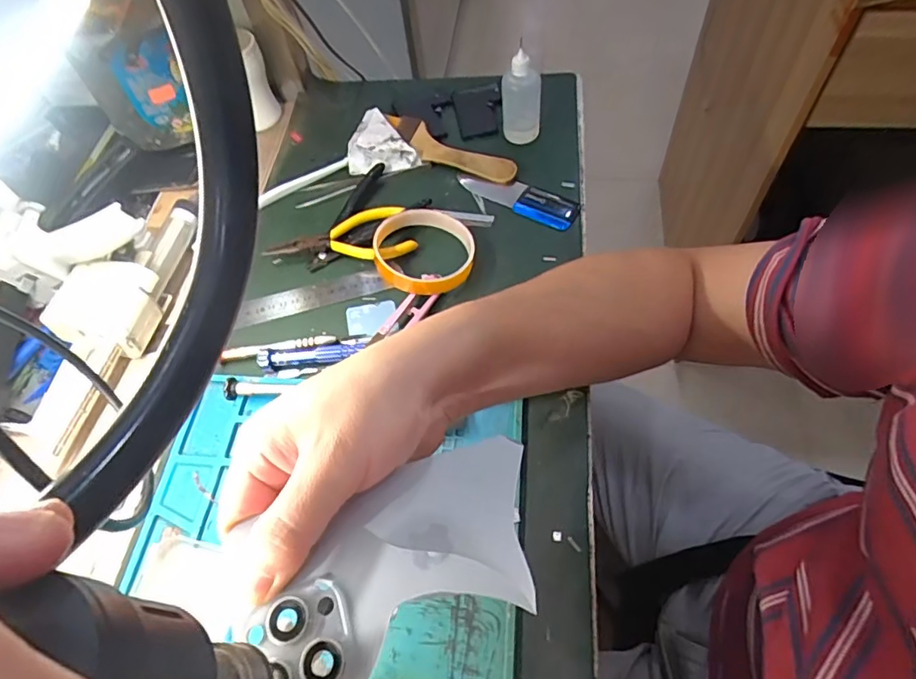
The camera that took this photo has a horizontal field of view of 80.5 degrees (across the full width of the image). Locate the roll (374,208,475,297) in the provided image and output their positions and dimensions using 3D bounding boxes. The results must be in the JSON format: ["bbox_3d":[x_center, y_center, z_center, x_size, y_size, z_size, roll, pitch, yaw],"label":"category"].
[{"bbox_3d":[-0.028,-0.073,0.451,0.081,0.026,0.084,-2,58,3],"label":"roll"}]

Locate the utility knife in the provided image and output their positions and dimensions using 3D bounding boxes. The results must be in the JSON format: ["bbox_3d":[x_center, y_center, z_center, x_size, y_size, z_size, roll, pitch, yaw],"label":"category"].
[{"bbox_3d":[0.053,-0.132,0.495,0.118,0.008,0.031,25,64,18],"label":"utility knife"}]

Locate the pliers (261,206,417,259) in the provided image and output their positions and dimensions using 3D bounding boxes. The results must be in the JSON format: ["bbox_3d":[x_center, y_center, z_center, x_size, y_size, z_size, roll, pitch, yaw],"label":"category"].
[{"bbox_3d":[-0.102,-0.088,0.475,0.127,0.019,0.055,-7,58,0],"label":"pliers"}]

